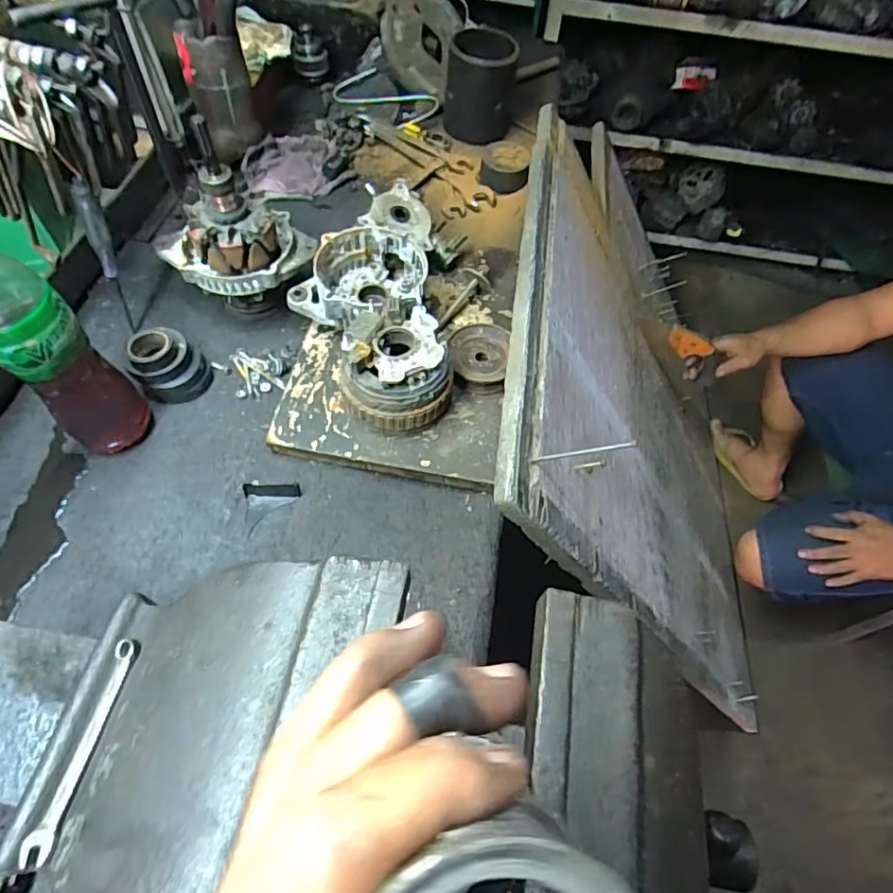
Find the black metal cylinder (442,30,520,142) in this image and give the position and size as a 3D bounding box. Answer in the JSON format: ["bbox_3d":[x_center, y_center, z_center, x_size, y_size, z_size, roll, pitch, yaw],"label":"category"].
[{"bbox_3d":[0.056,-0.590,0.933,0.113,0.123,0.108,7,58,1],"label":"black metal cylinder"}]

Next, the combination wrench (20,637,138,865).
[{"bbox_3d":[-0.202,0.166,0.316,0.015,0.005,0.111,9,58,2],"label":"combination wrench"}]

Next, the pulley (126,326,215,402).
[{"bbox_3d":[-0.317,-0.093,0.647,0.070,0.064,0.059,2,58,-2],"label":"pulley"}]

